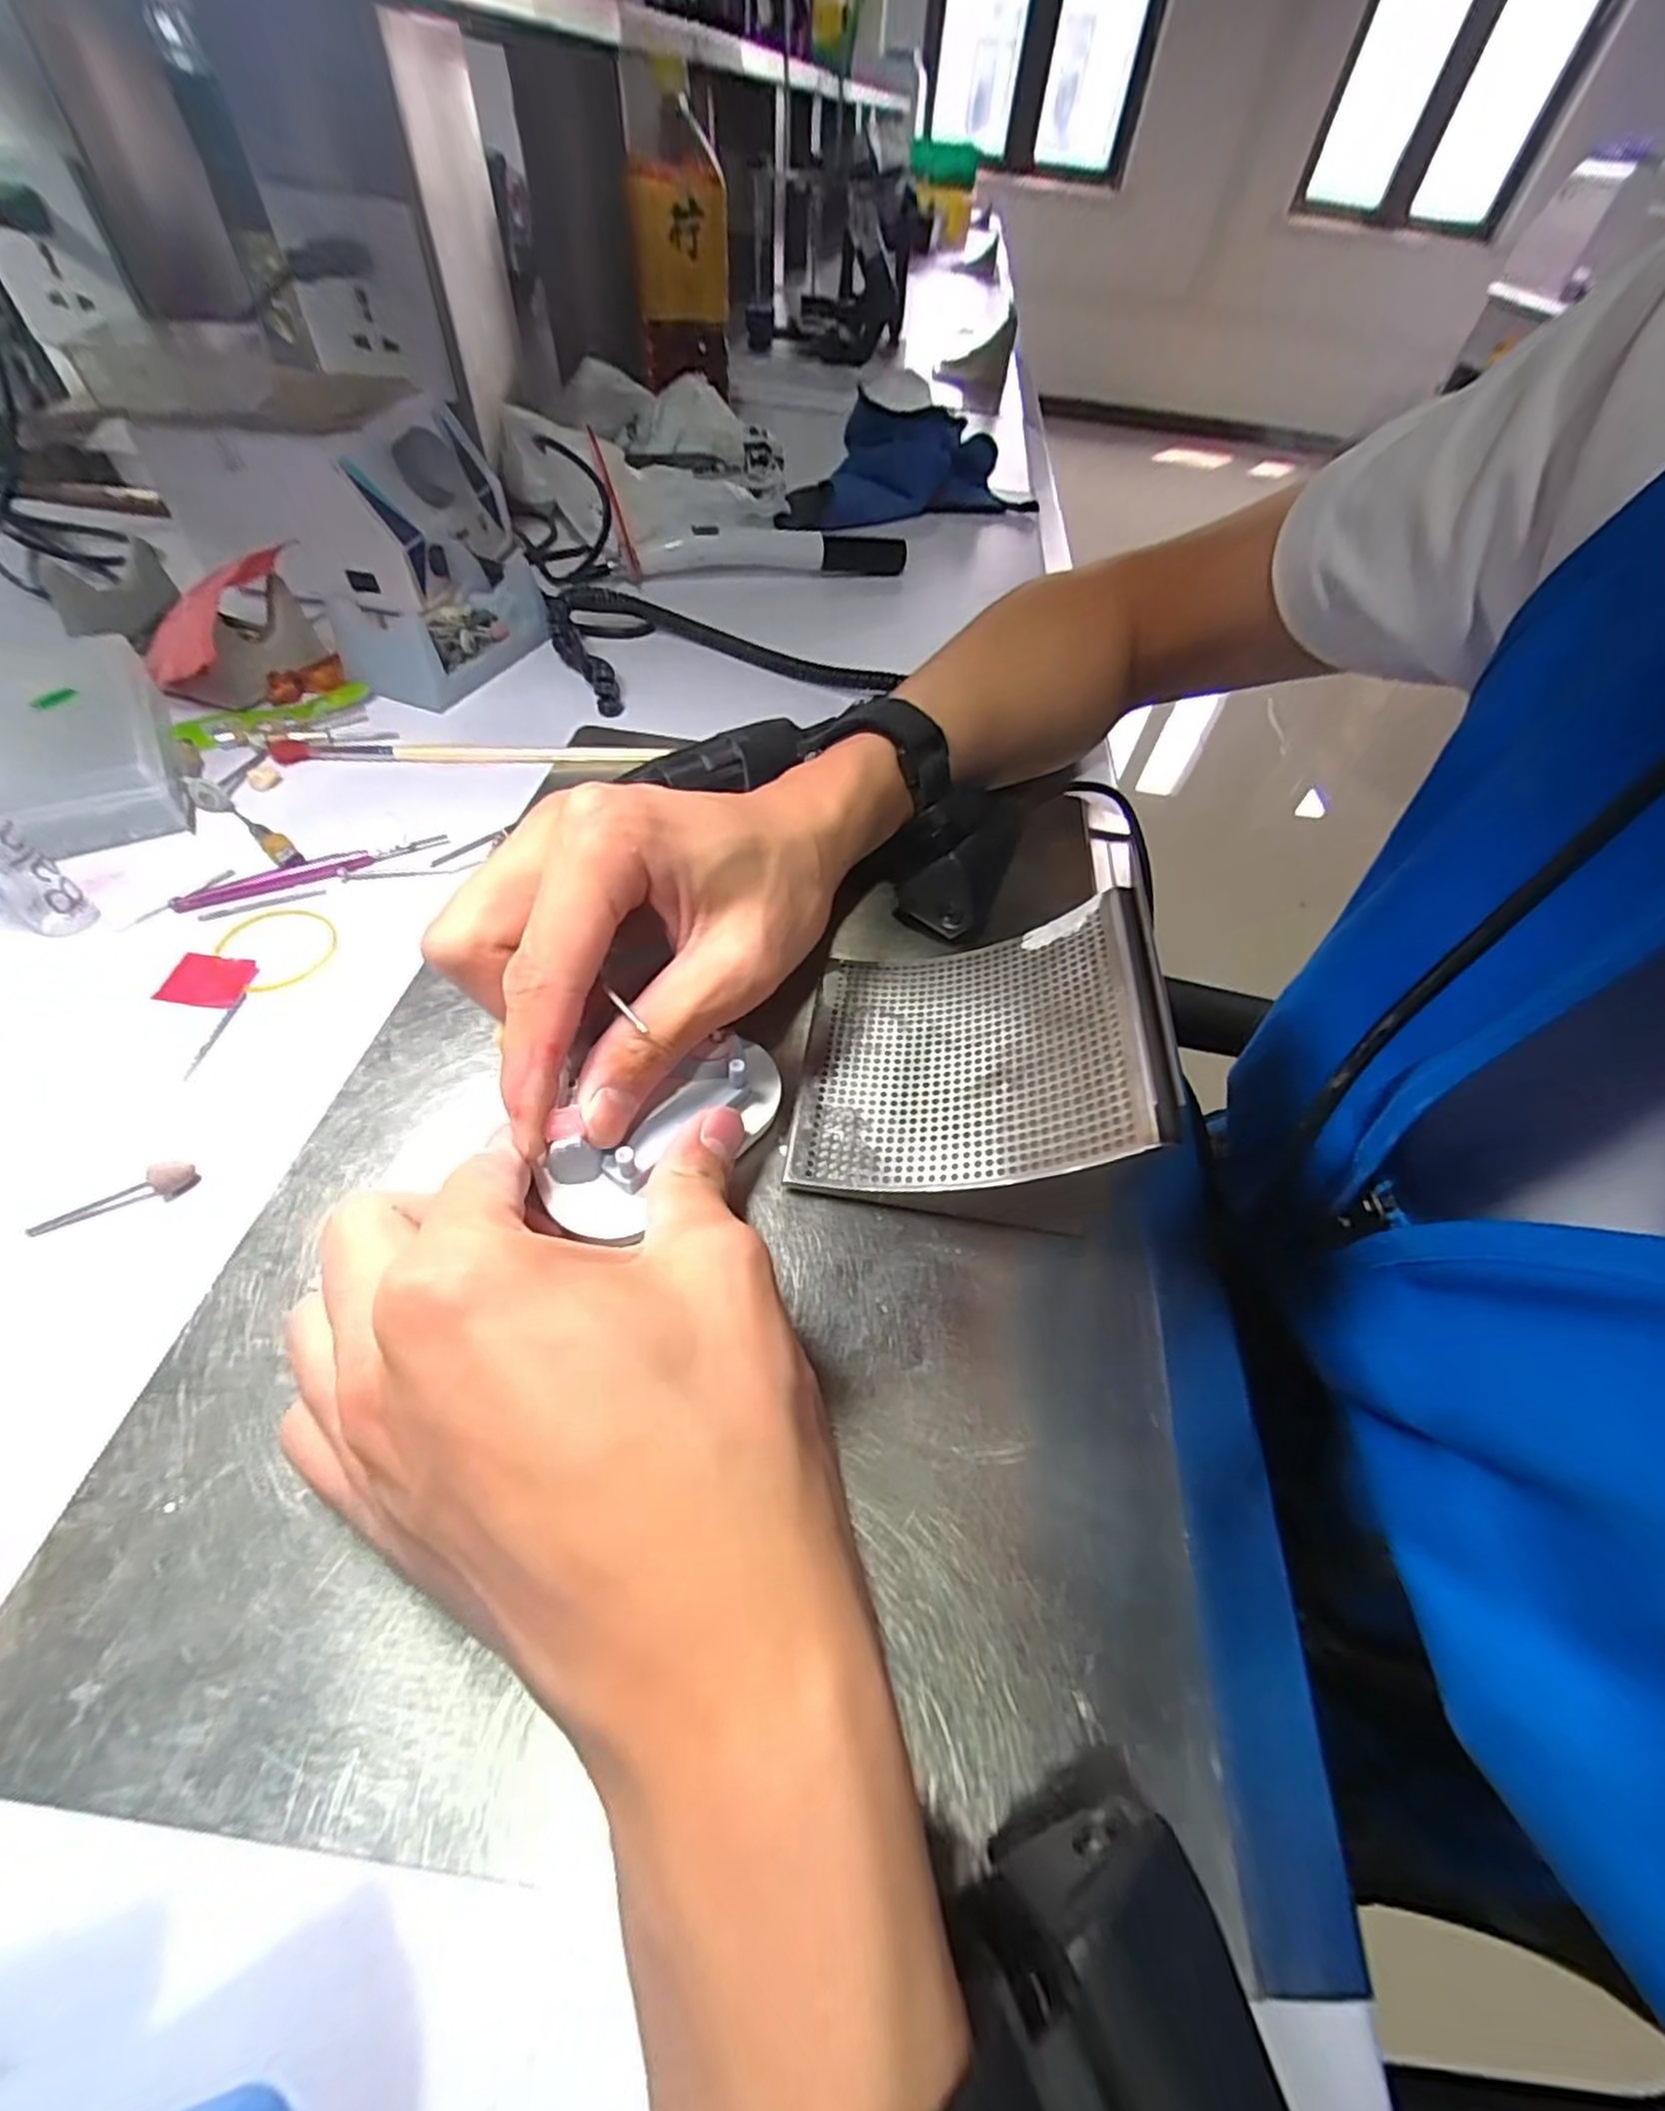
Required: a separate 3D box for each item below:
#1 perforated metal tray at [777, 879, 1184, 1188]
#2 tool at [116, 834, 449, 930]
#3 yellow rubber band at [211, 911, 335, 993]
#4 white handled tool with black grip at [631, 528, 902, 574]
[{"bbox_3d":[0.044,-0.003,0.230,0.109,0.015,0.094,-11,48,24],"label":"perforated metal tray"},{"bbox_3d":[-0.216,-0.071,0.286,0.114,0.007,0.009,-21,58,-20],"label":"tool"},{"bbox_3d":[-0.210,-0.042,0.270,0.044,0.004,0.036,37,60,21],"label":"yellow rubber band"},{"bbox_3d":[-0.040,-0.351,0.491,0.186,0.025,0.029,-6,54,-10],"label":"white handled tool with black grip"}]

